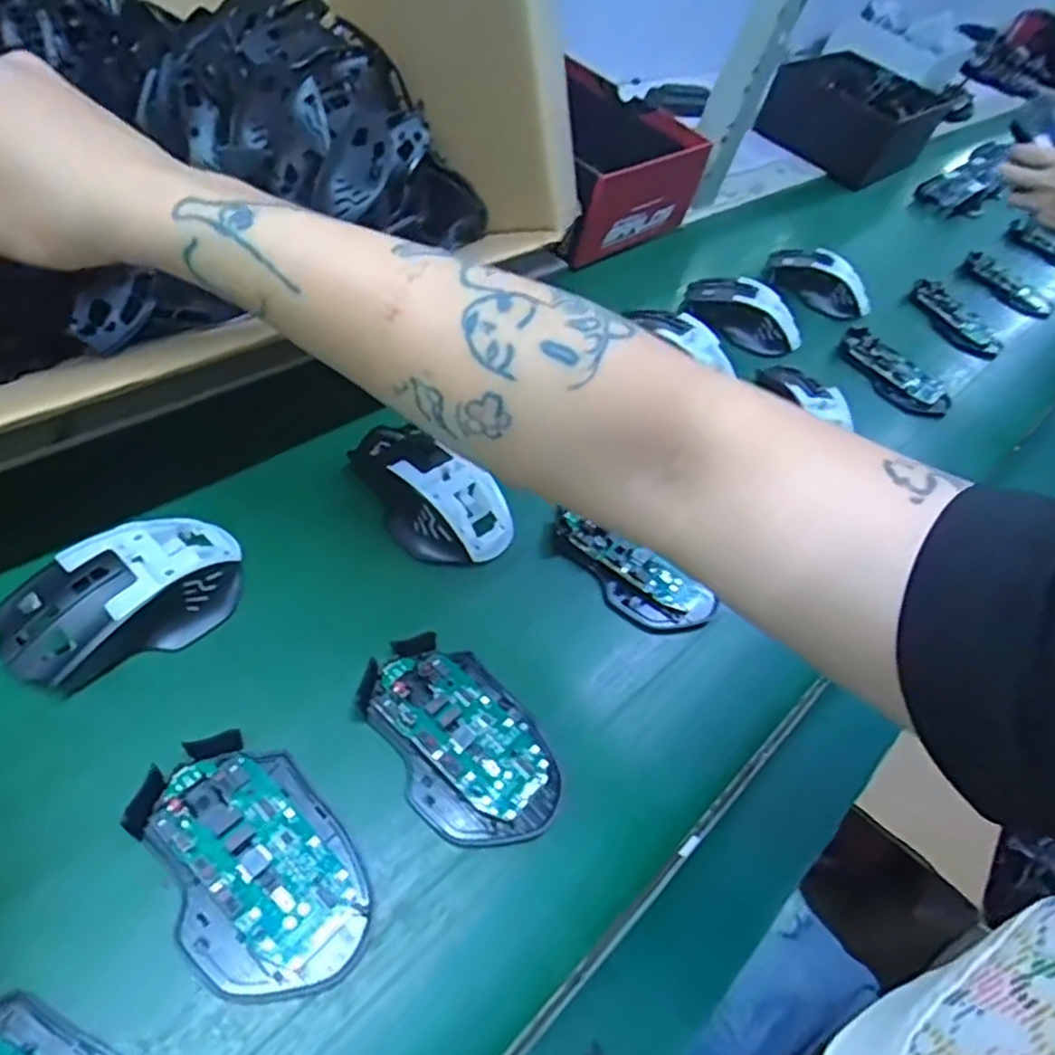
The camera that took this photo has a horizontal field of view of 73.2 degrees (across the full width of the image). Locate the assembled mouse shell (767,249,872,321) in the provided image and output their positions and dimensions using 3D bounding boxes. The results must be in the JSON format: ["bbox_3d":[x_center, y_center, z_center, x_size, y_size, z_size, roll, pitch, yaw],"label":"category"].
[{"bbox_3d":[0.299,-0.253,0.728,0.107,0.037,0.048,19,55,11],"label":"assembled mouse shell"}]

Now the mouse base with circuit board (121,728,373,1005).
[{"bbox_3d":[-0.119,0.143,0.308,0.072,0.025,0.114,-32,61,-24],"label":"mouse base with circuit board"}]

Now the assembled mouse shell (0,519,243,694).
[{"bbox_3d":[-0.203,0.035,0.362,0.059,0.046,0.111,35,59,21],"label":"assembled mouse shell"}]

